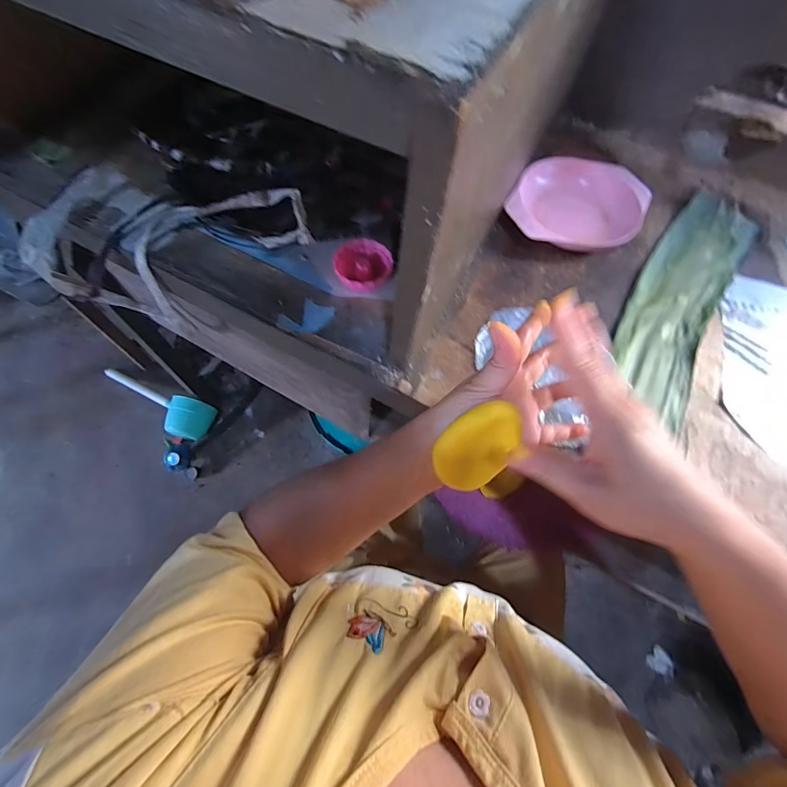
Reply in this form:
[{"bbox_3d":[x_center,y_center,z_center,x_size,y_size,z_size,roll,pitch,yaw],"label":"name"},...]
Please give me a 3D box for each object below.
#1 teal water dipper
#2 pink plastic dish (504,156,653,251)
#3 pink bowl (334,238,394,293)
[{"bbox_3d":[-0.697,0.027,1.072,0.382,0.119,0.121,19,65,6],"label":"teal water dipper"},{"bbox_3d":[0.221,-0.231,0.462,0.166,0.032,0.133,5,64,-2],"label":"pink plastic dish"},{"bbox_3d":[-0.032,-0.138,0.409,0.059,0.023,0.073,6,64,-1],"label":"pink bowl"}]

